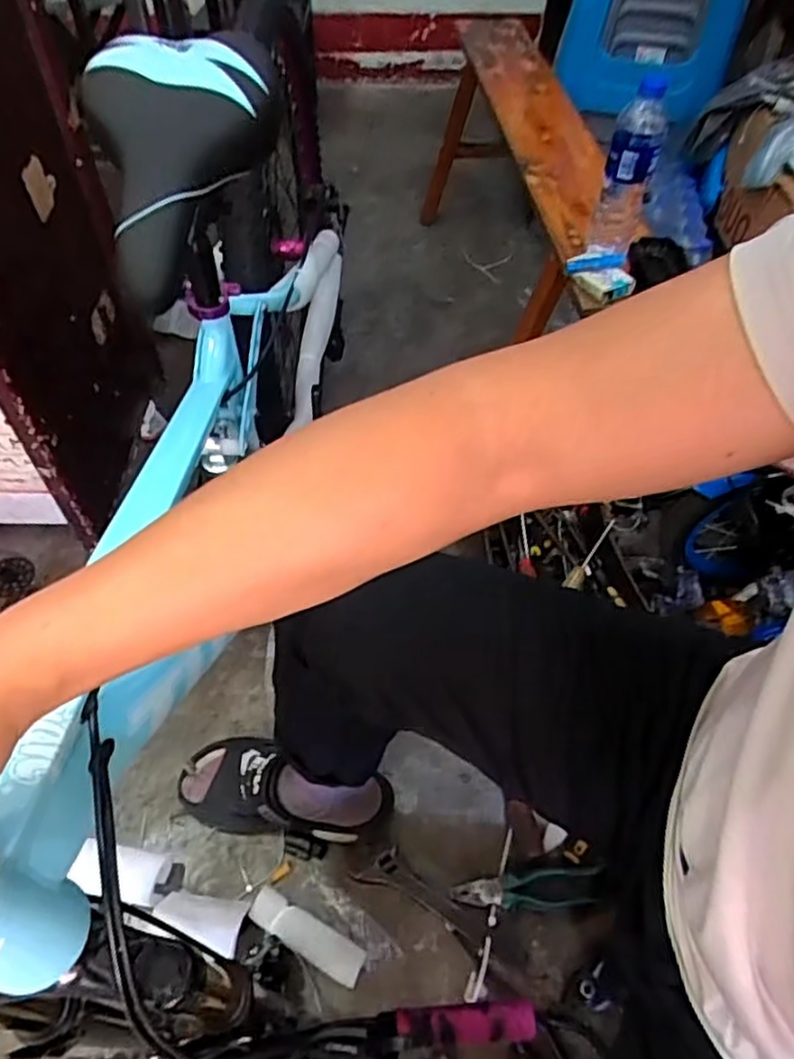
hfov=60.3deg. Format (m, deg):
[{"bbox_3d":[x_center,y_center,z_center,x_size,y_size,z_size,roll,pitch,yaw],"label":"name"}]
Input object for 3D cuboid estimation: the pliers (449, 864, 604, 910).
[{"bbox_3d":[0.163,0.446,0.848,0.186,0.021,0.042,-2,53,-4],"label":"pliers"}]

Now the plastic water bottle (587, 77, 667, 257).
[{"bbox_3d":[0.317,-0.484,0.946,0.066,0.211,0.070,16,54,10],"label":"plastic water bottle"}]

